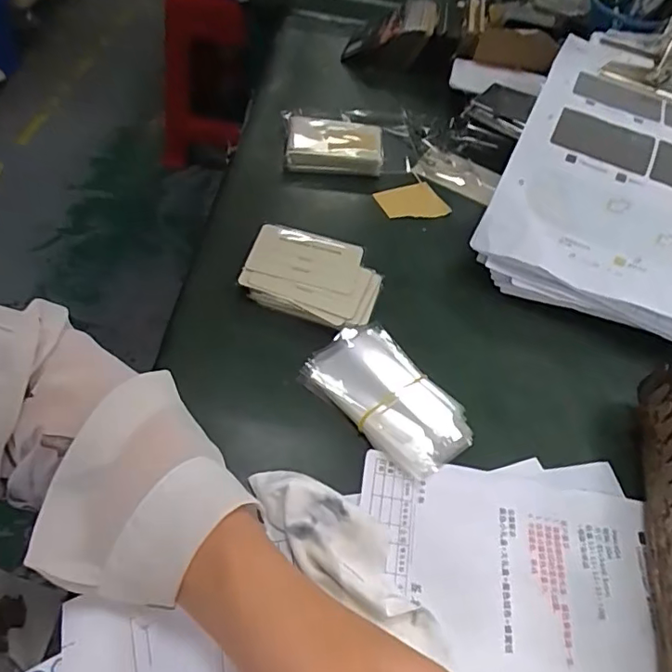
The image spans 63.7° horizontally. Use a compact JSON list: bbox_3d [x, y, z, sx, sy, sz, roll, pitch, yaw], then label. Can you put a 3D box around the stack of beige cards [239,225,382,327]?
[{"bbox_3d":[-0.018,-0.051,0.435,0.105,0.017,0.084,18,54,5],"label":"stack of beige cards"}]

